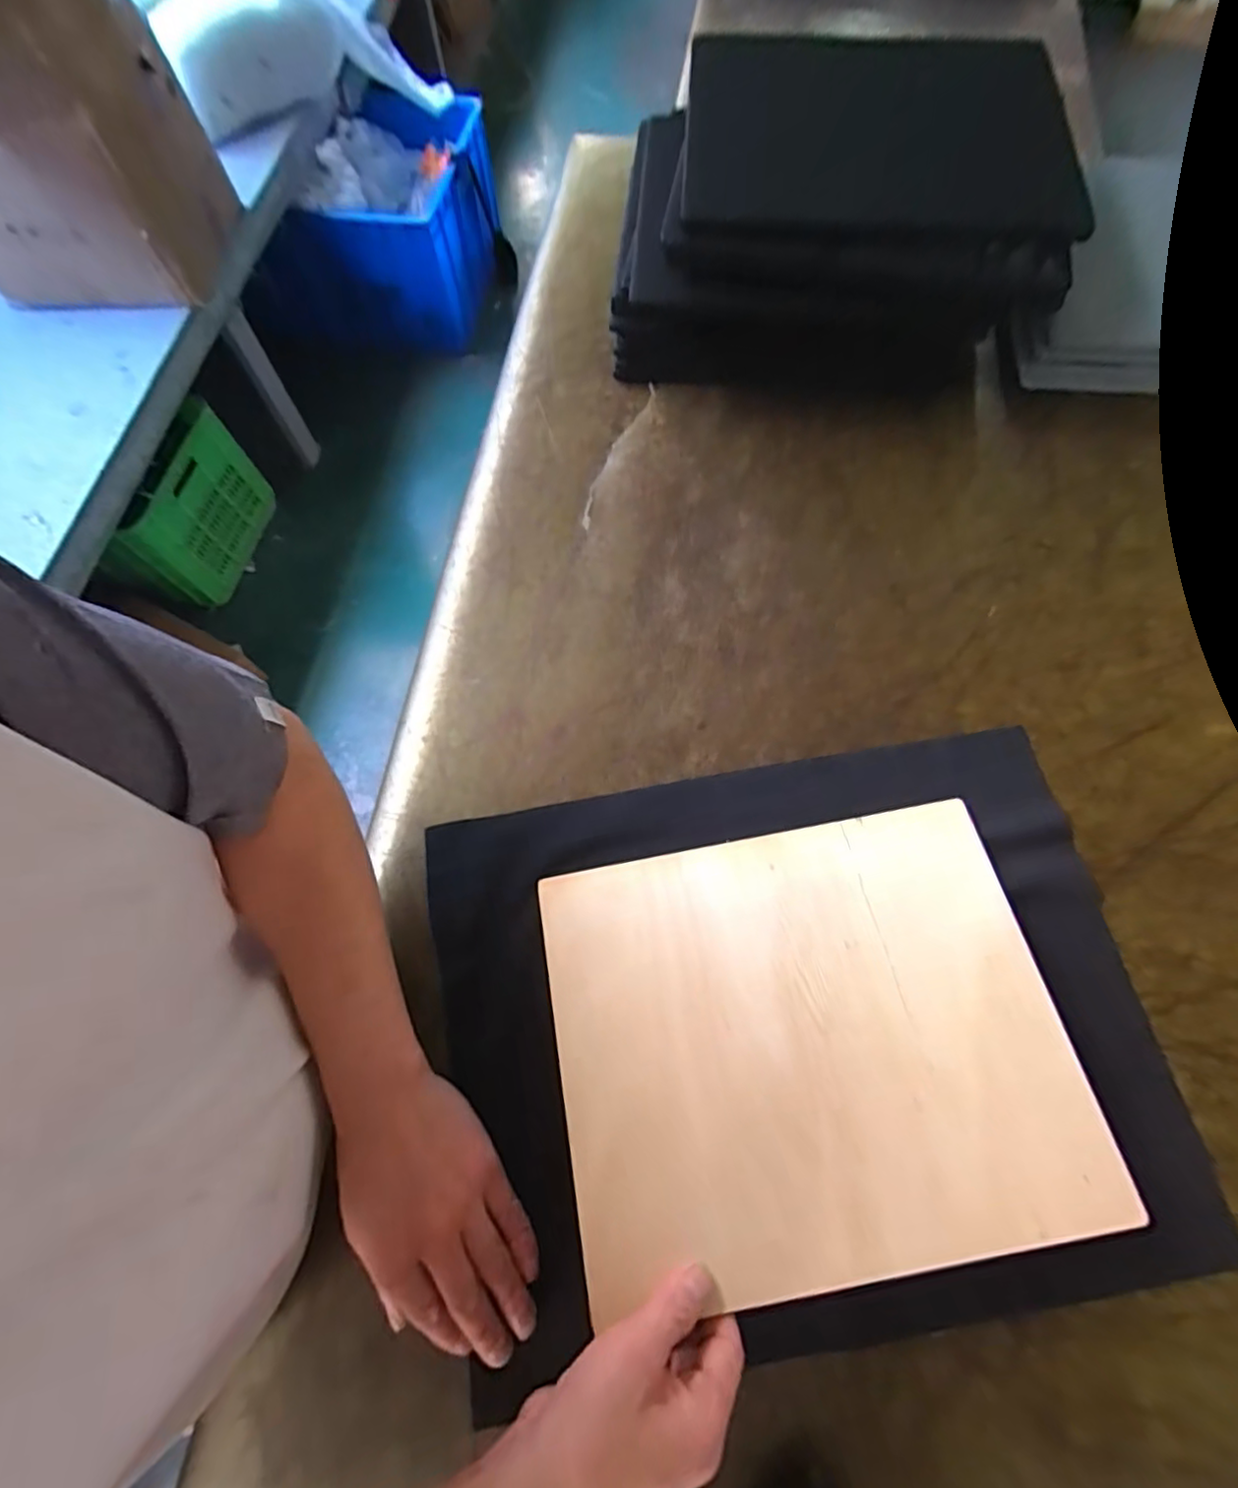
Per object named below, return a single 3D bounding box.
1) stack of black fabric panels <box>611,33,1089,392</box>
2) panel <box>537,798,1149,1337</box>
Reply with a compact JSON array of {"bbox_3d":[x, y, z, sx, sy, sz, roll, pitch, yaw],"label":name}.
[{"bbox_3d":[0.196,-0.494,0.585,0.367,0.164,0.253,7,70,5],"label":"stack of black fabric panels"},{"bbox_3d":[0.119,0.186,0.400,0.314,0.010,0.257,-11,65,0],"label":"panel"}]

